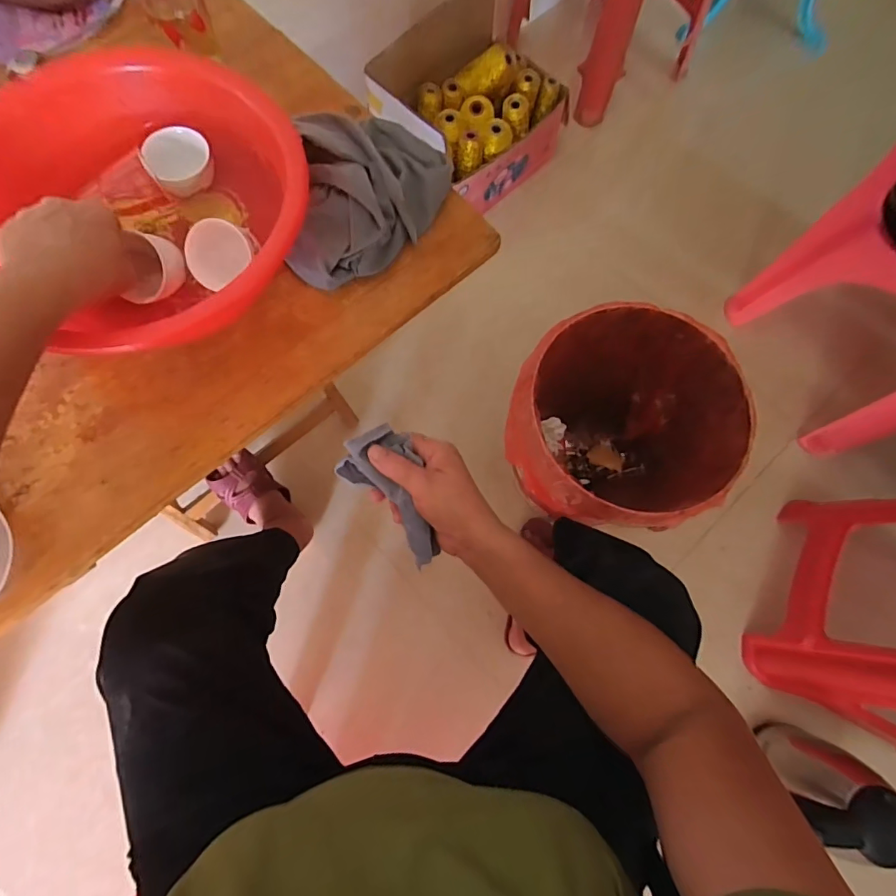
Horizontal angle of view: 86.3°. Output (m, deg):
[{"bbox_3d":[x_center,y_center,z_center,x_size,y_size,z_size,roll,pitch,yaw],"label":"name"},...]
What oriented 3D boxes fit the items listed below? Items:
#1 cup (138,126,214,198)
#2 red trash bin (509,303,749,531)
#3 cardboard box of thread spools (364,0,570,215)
[{"bbox_3d":[-0.230,-0.246,0.413,0.053,0.031,0.047,-34,78,-10],"label":"cup"},{"bbox_3d":[0.246,-0.017,0.801,0.313,0.309,0.313,0,74,-1],"label":"red trash bin"},{"bbox_3d":[0.043,-0.684,0.986,0.357,0.250,0.246,-43,80,-12],"label":"cardboard box of thread spools"}]

